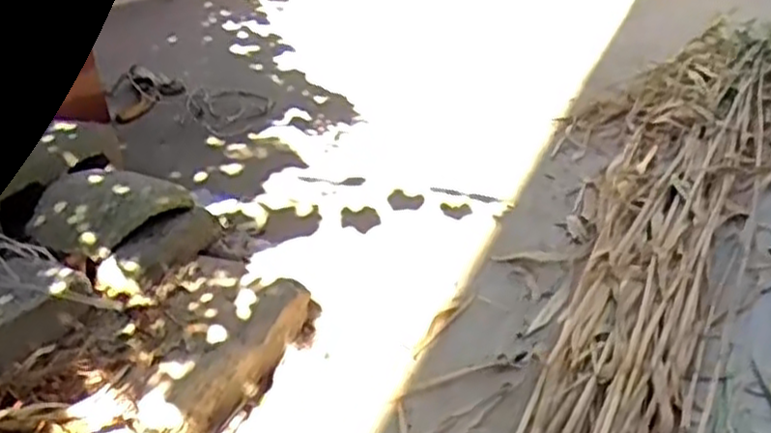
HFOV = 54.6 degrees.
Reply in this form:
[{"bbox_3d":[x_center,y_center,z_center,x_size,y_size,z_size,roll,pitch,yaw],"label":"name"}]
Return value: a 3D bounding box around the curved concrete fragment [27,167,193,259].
[{"bbox_3d":[-0.588,-0.024,1.523,0.257,0.067,0.269,9,30,29],"label":"curved concrete fragment"}]

